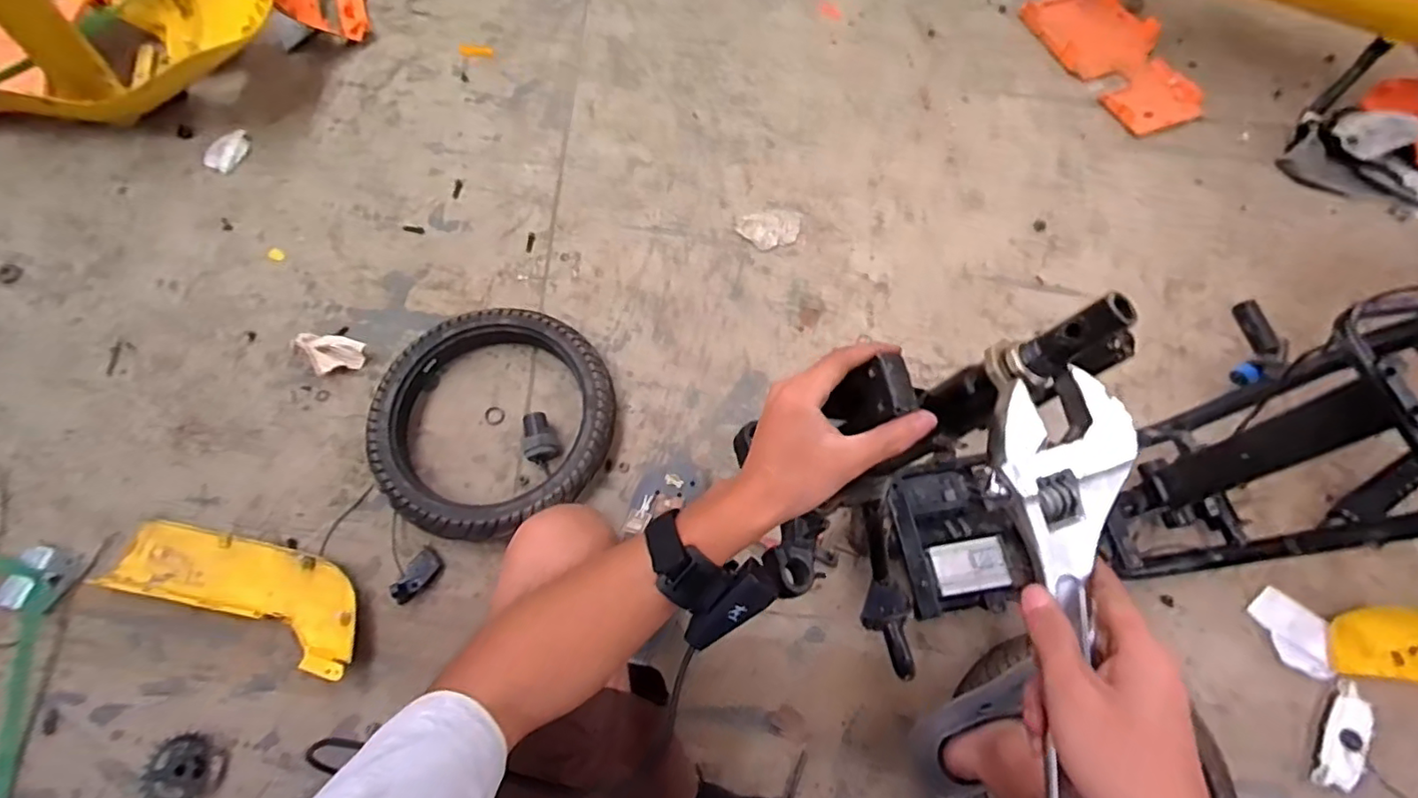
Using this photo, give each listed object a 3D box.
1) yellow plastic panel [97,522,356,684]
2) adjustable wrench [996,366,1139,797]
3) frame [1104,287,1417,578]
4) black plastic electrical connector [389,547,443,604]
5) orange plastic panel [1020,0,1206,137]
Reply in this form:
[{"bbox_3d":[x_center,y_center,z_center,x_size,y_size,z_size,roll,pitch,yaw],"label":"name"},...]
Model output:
[{"bbox_3d":[-0.634,0.259,0.832,0.361,0.056,0.127,17,70,4],"label":"yellow plastic panel"},{"bbox_3d":[0.200,0.153,0.342,0.081,0.019,0.346,7,78,0],"label":"adjustable wrench"},{"bbox_3d":[0.743,0.068,0.759,0.376,0.371,0.245,-13,71,-7],"label":"frame"},{"bbox_3d":[-0.412,0.251,0.859,0.033,0.032,0.076,31,72,9],"label":"black plastic electrical connector"},{"bbox_3d":[0.917,-0.766,1.334,0.276,0.032,0.397,-24,72,-11],"label":"orange plastic panel"}]

